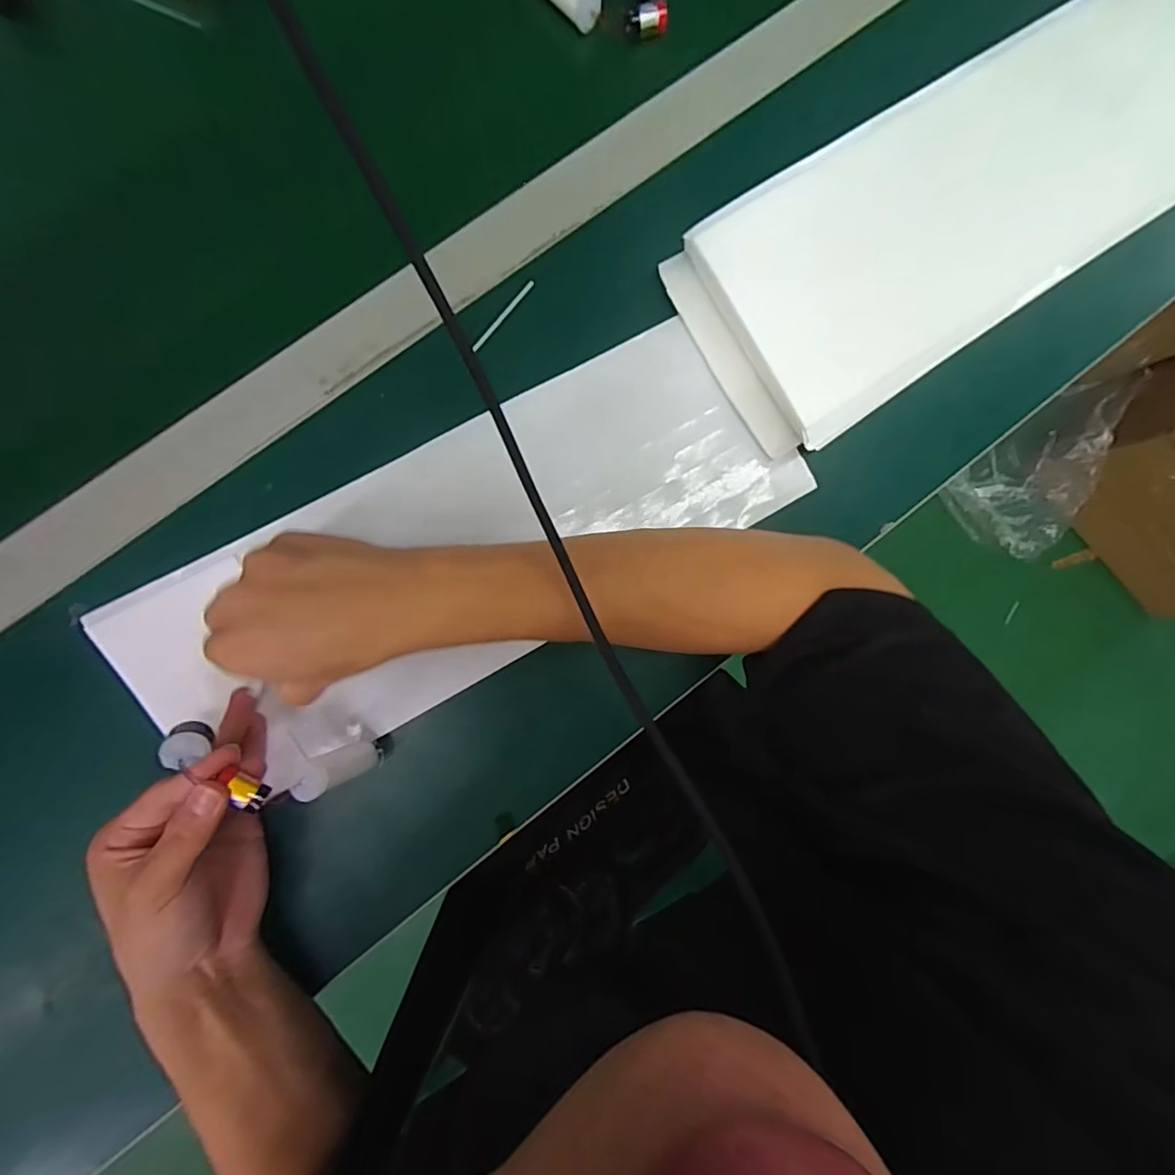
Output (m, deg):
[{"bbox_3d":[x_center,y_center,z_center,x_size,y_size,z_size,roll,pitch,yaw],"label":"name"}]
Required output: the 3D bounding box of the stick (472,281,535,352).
[{"bbox_3d":[-0.055,-0.179,0.343,0.004,0.006,0.061,37,87,-6],"label":"stick"}]

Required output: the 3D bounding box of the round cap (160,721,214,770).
[{"bbox_3d":[-0.215,0.084,0.279,0.024,0.012,0.021,0,98,-46],"label":"round cap"}]

